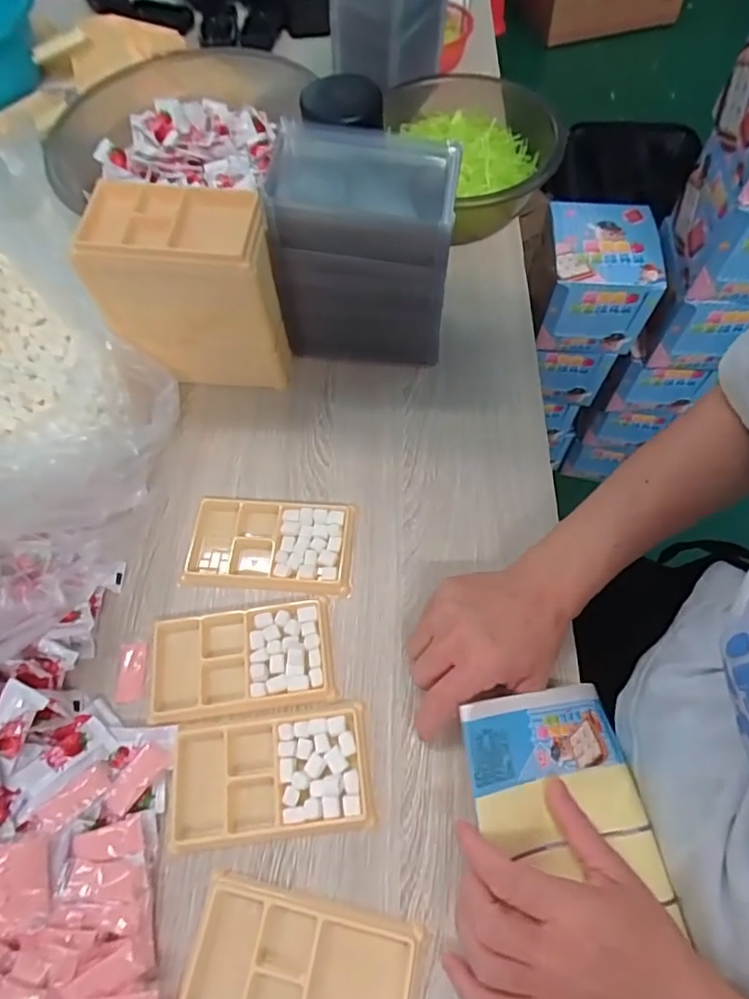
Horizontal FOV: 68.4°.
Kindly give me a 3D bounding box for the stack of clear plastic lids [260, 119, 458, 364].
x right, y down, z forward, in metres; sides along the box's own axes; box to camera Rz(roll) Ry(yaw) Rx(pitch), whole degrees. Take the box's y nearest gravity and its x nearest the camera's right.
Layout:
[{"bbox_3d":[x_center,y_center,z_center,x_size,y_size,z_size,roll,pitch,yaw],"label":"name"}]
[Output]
[{"bbox_3d":[-0.007,-0.208,0.478,0.141,0.170,0.101,5,63,6],"label":"stack of clear plastic lids"}]

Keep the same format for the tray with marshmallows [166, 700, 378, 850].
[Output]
[{"bbox_3d":[-0.070,0.184,0.371,0.132,0.011,0.074,-7,62,0],"label":"tray with marshmallows"}]

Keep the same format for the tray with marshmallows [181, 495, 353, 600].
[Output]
[{"bbox_3d":[-0.085,0.036,0.448,0.132,0.011,0.077,3,63,5],"label":"tray with marshmallows"}]

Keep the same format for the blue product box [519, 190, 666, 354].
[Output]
[{"bbox_3d":[0.316,-0.323,0.799,0.146,0.131,0.164,2,63,3],"label":"blue product box"}]

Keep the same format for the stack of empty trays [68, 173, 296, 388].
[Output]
[{"bbox_3d":[-0.148,-0.173,0.477,0.140,0.156,0.077,3,63,5],"label":"stack of empty trays"}]

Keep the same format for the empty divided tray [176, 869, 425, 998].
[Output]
[{"bbox_3d":[-0.044,0.276,0.321,0.132,0.011,0.075,10,64,9],"label":"empty divided tray"}]

